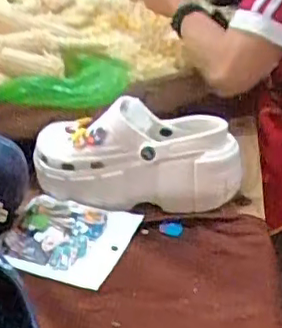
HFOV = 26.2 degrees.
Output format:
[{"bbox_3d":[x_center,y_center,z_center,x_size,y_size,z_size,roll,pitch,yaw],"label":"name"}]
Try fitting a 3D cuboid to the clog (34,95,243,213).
[{"bbox_3d":[-0.007,-0.009,0.694,0.237,0.111,0.085,0,28,9],"label":"clog"}]

